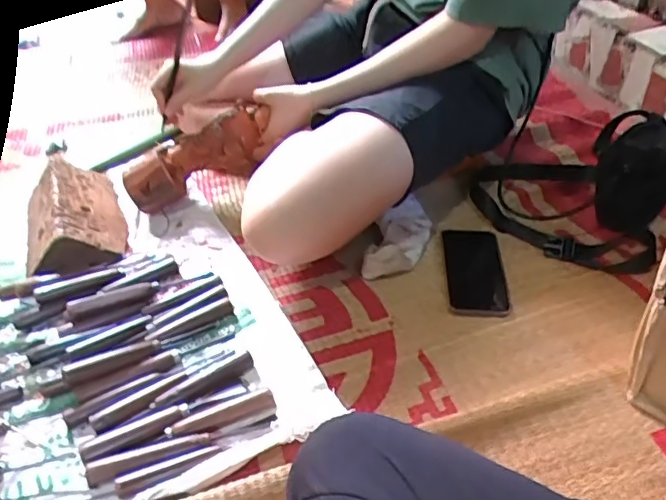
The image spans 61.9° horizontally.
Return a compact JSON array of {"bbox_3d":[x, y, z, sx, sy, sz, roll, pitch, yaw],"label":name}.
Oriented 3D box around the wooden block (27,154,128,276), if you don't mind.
[{"bbox_3d":[-0.378,-0.053,0.798,0.132,0.067,0.210,-17,44,-18],"label":"wooden block"}]

